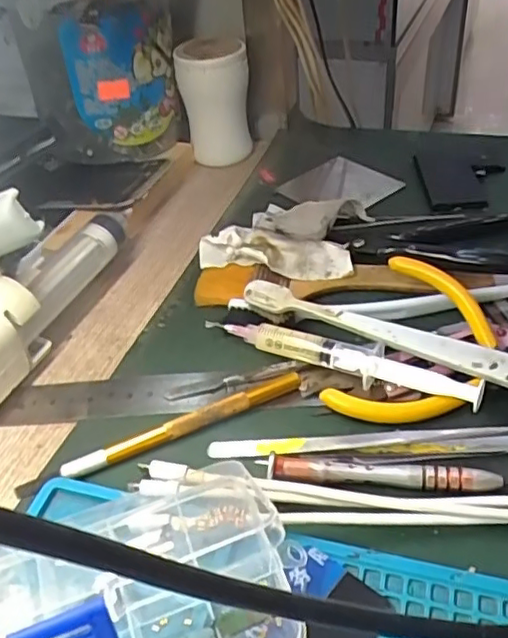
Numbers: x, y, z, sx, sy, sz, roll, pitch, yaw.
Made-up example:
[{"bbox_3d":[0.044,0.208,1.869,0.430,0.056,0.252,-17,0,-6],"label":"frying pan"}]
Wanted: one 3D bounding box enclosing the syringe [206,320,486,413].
[{"bbox_3d":[0.037,0.018,0.298,0.144,0.015,0.018,15,45,24],"label":"syringe"}]

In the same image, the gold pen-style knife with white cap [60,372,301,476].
[{"bbox_3d":[-0.031,0.048,0.280,0.112,0.009,0.008,-20,42,-15],"label":"gold pen-style knife with white cap"}]

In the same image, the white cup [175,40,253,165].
[{"bbox_3d":[-0.029,-0.167,0.474,0.052,0.090,0.050,-4,40,3],"label":"white cup"}]

